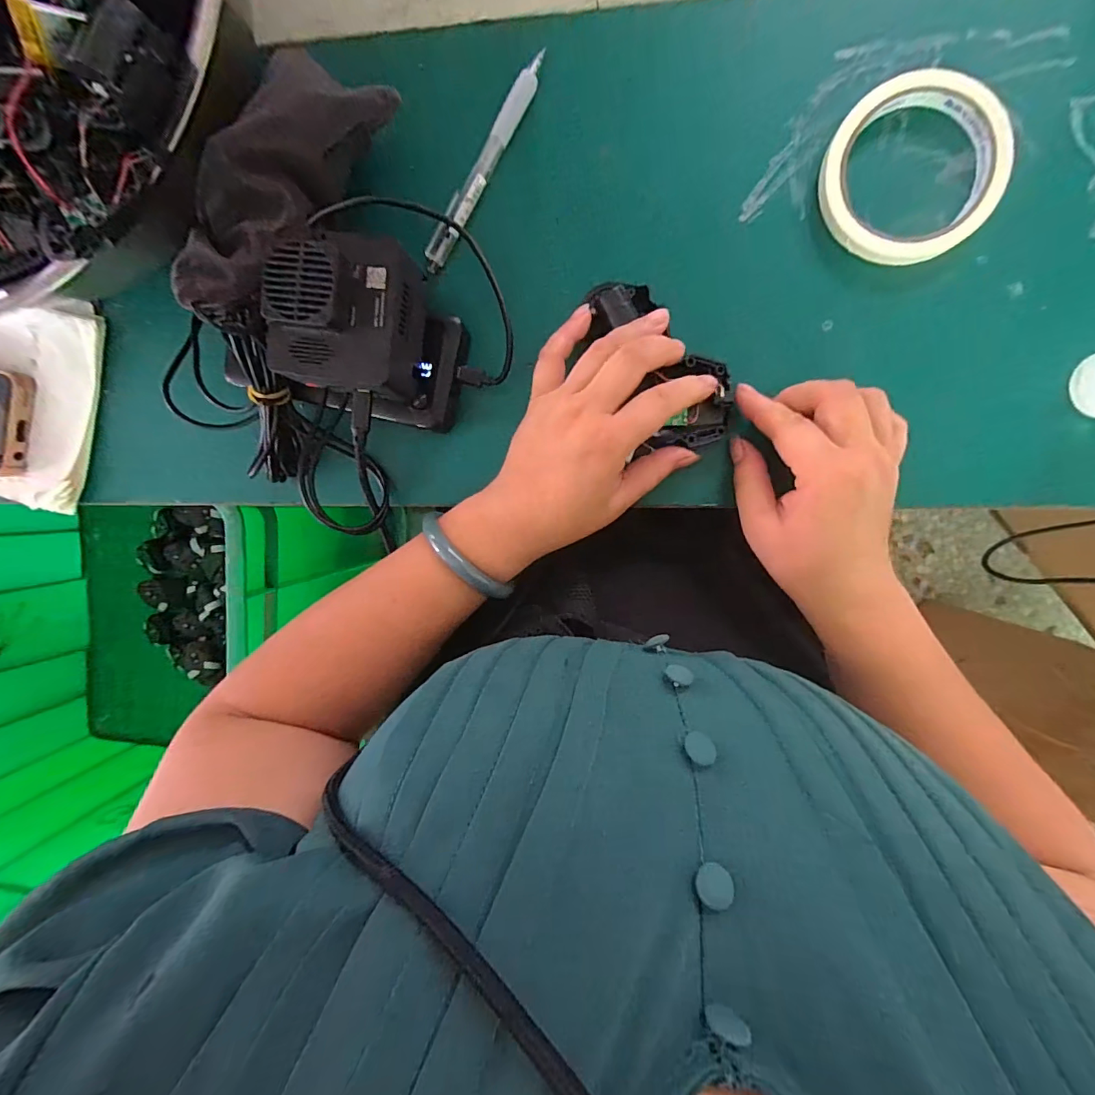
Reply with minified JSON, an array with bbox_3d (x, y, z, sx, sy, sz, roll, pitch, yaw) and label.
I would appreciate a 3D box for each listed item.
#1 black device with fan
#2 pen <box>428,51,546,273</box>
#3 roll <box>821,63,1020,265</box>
[{"bbox_3d":[-0.112,-0.130,0.277,0.071,0.074,0.076,14,97,5],"label":"black device with fan"},{"bbox_3d":[-0.040,-0.239,0.296,0.015,0.013,0.136,33,98,3],"label":"pen"},{"bbox_3d":[0.209,-0.214,0.269,0.094,0.017,0.094,1,95,7],"label":"roll"}]

